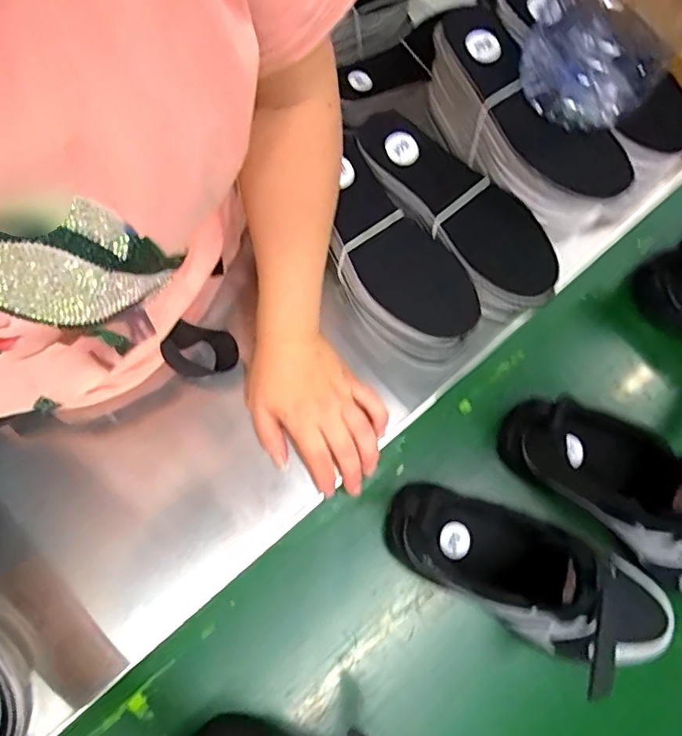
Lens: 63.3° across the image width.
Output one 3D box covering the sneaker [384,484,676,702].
[{"bbox_3d":[0.137,0.156,0.405,0.212,0.090,0.074,22,73,5],"label":"sneaker"}]

